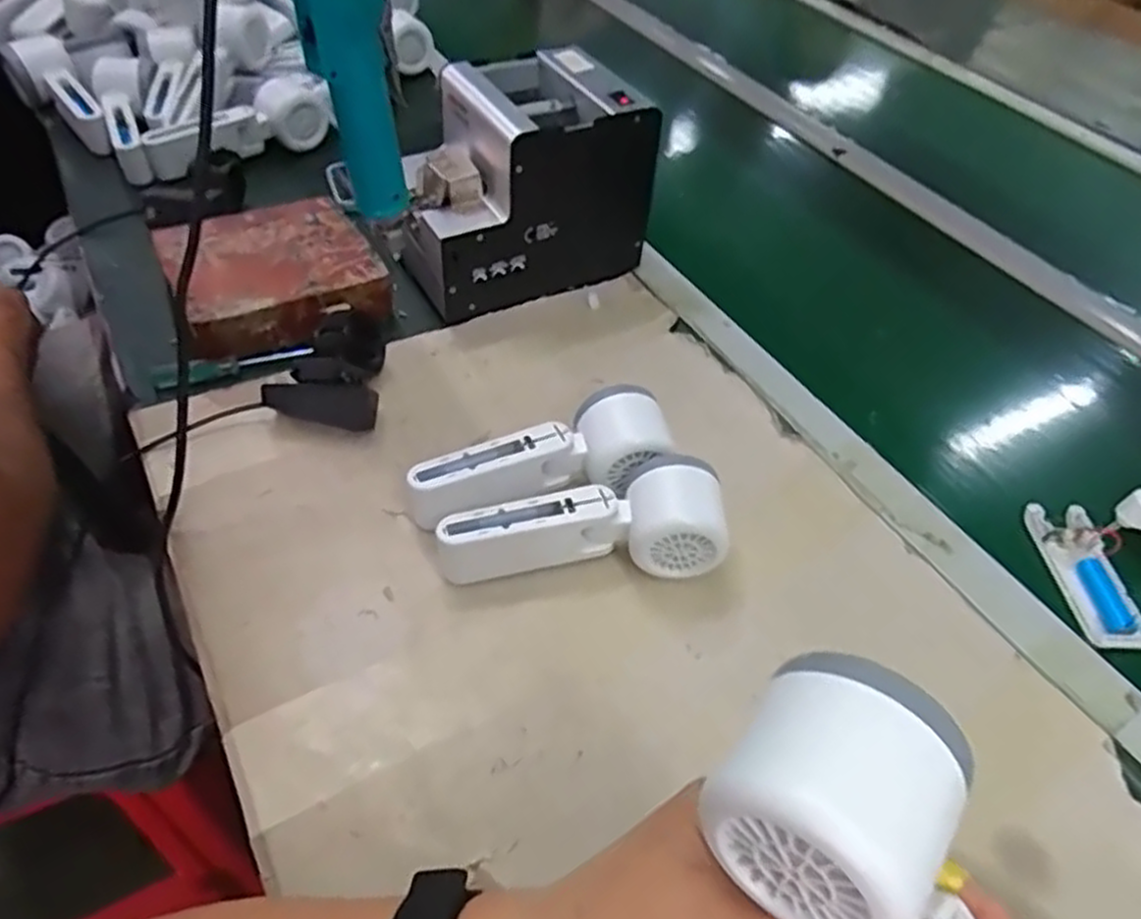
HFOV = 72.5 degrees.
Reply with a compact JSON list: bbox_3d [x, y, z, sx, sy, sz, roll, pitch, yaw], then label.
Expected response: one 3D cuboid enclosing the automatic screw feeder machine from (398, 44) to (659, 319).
[{"bbox_3d":[-0.047,-0.224,0.635,0.189,0.149,0.130,-19,52,-21],"label":"automatic screw feeder machine"}]

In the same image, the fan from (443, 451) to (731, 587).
[{"bbox_3d":[0.011,0.041,0.460,0.172,0.051,0.058,-6,49,-10],"label":"fan"}]

